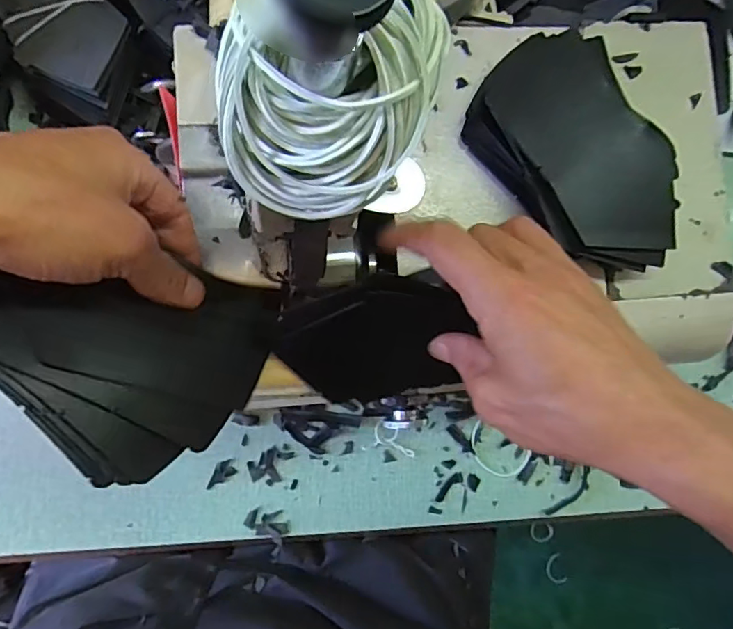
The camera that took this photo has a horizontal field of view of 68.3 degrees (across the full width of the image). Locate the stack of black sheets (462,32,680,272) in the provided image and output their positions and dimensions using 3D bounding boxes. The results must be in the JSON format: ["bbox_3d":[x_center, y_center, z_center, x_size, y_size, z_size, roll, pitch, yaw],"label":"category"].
[{"bbox_3d":[0.130,-0.093,0.323,0.094,0.029,0.149,-40,94,-8],"label":"stack of black sheets"}]

